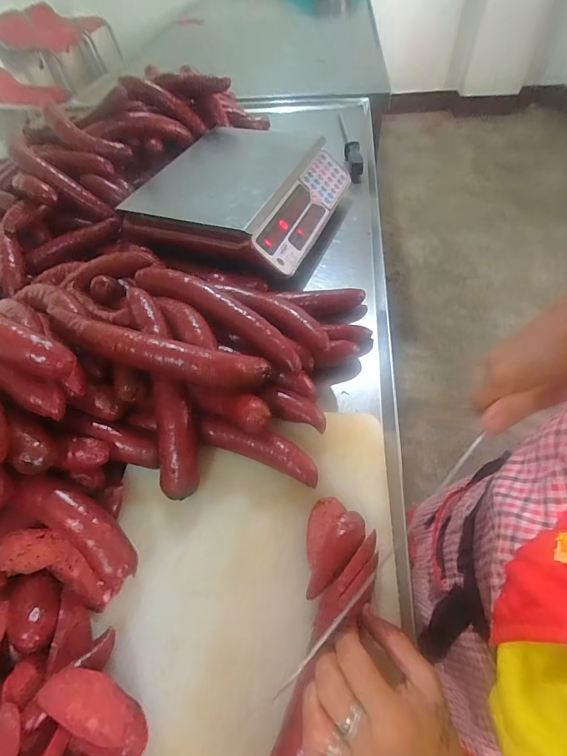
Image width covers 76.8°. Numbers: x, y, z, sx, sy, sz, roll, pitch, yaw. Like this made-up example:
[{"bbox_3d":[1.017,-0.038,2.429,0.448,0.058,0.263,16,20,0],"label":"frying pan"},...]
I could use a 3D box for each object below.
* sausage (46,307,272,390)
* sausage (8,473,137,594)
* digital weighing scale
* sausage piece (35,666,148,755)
[{"bbox_3d":[-0.145,-0.026,0.403,0.260,0.073,0.066,8,55,9],"label":"sausage"},{"bbox_3d":[-0.195,0.142,0.343,0.132,0.036,0.045,37,63,5],"label":"sausage"},{"bbox_3d":[-0.072,-0.350,0.692,0.329,0.107,0.371,16,57,15],"label":"digital weighing scale"},{"bbox_3d":[-0.143,0.256,0.277,0.087,0.012,0.033,39,62,-6],"label":"sausage piece"}]

